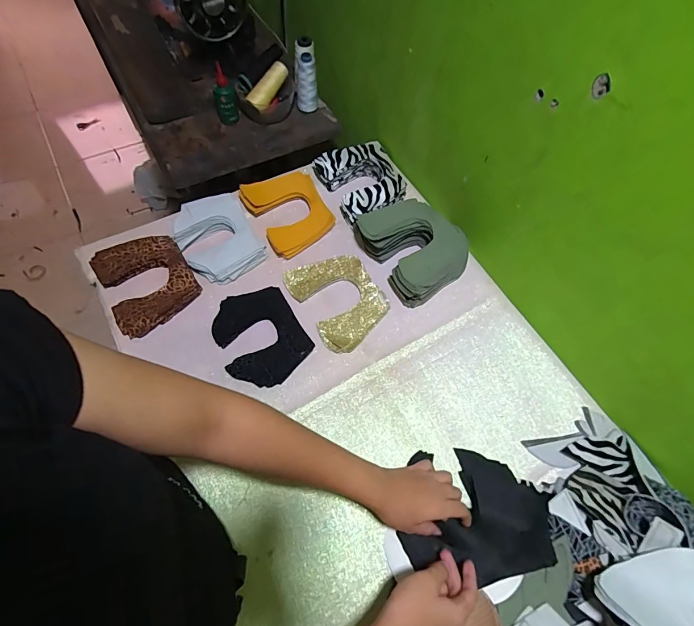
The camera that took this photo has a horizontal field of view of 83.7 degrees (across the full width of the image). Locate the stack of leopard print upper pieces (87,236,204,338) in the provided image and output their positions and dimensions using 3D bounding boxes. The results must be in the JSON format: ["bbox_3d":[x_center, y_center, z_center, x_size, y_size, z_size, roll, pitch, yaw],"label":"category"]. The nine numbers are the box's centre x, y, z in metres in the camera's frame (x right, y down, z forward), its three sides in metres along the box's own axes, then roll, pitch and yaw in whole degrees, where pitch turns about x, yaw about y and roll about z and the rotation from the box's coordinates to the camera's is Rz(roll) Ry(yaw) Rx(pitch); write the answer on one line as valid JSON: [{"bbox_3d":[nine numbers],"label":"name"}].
[{"bbox_3d":[-0.324,-0.052,0.634,0.130,0.031,0.163,-30,68,-17],"label":"stack of leopard print upper pieces"}]

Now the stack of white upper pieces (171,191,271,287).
[{"bbox_3d":[-0.223,-0.130,0.670,0.124,0.046,0.153,-28,68,-16],"label":"stack of white upper pieces"}]

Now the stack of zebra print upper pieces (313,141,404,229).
[{"bbox_3d":[0.030,-0.247,0.743,0.134,0.056,0.161,-24,67,-15],"label":"stack of zebra print upper pieces"}]

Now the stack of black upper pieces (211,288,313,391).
[{"bbox_3d":[-0.135,0.036,0.606,0.124,0.019,0.153,-29,68,-17],"label":"stack of black upper pieces"}]

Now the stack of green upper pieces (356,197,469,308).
[{"bbox_3d":[0.102,-0.117,0.665,0.143,0.083,0.182,-37,71,-20],"label":"stack of green upper pieces"}]

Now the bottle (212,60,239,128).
[{"bbox_3d":[-0.248,-0.441,0.778,0.040,0.124,0.030,-17,65,-12],"label":"bottle"}]

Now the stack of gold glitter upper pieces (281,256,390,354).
[{"bbox_3d":[-0.014,-0.028,0.646,0.128,0.022,0.171,-31,69,-18],"label":"stack of gold glitter upper pieces"}]

